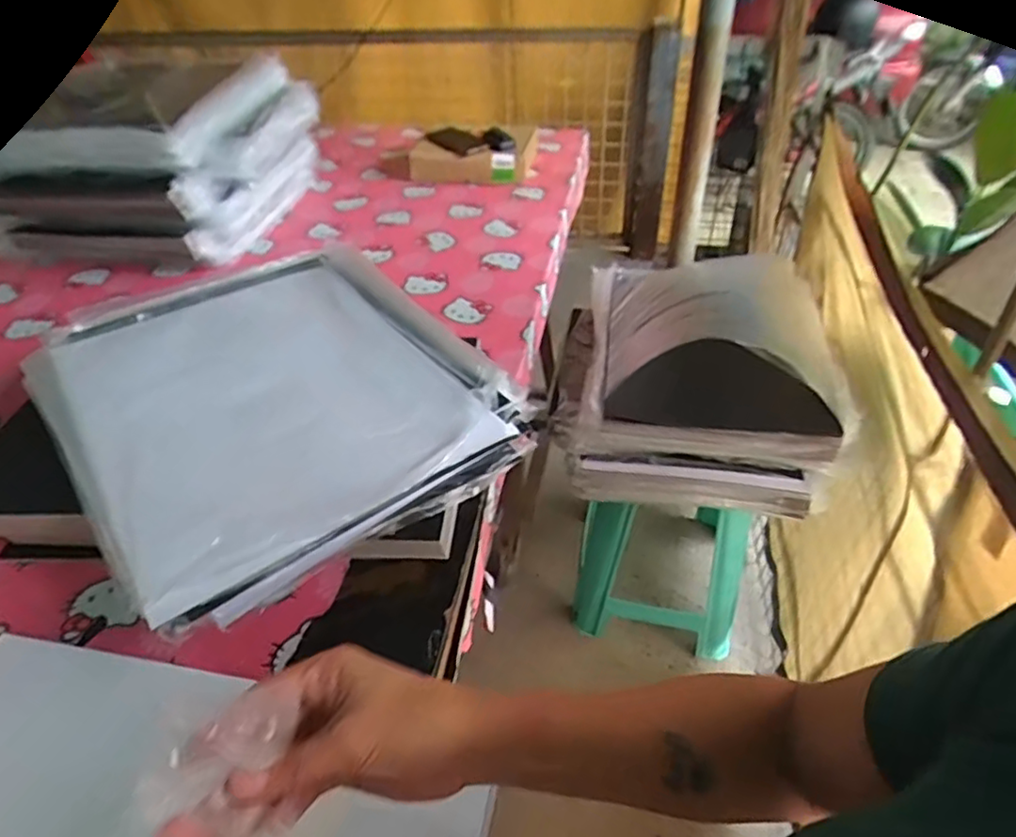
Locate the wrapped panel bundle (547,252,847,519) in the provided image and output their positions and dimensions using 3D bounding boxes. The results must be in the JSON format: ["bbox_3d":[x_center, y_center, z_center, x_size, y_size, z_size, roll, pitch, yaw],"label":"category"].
[{"bbox_3d":[0.351,-0.105,1.185,0.471,0.251,0.489,5,42,10],"label":"wrapped panel bundle"}]

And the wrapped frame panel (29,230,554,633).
[{"bbox_3d":[-0.293,-0.039,0.784,0.446,0.062,0.538,-29,47,-27],"label":"wrapped frame panel"}]

